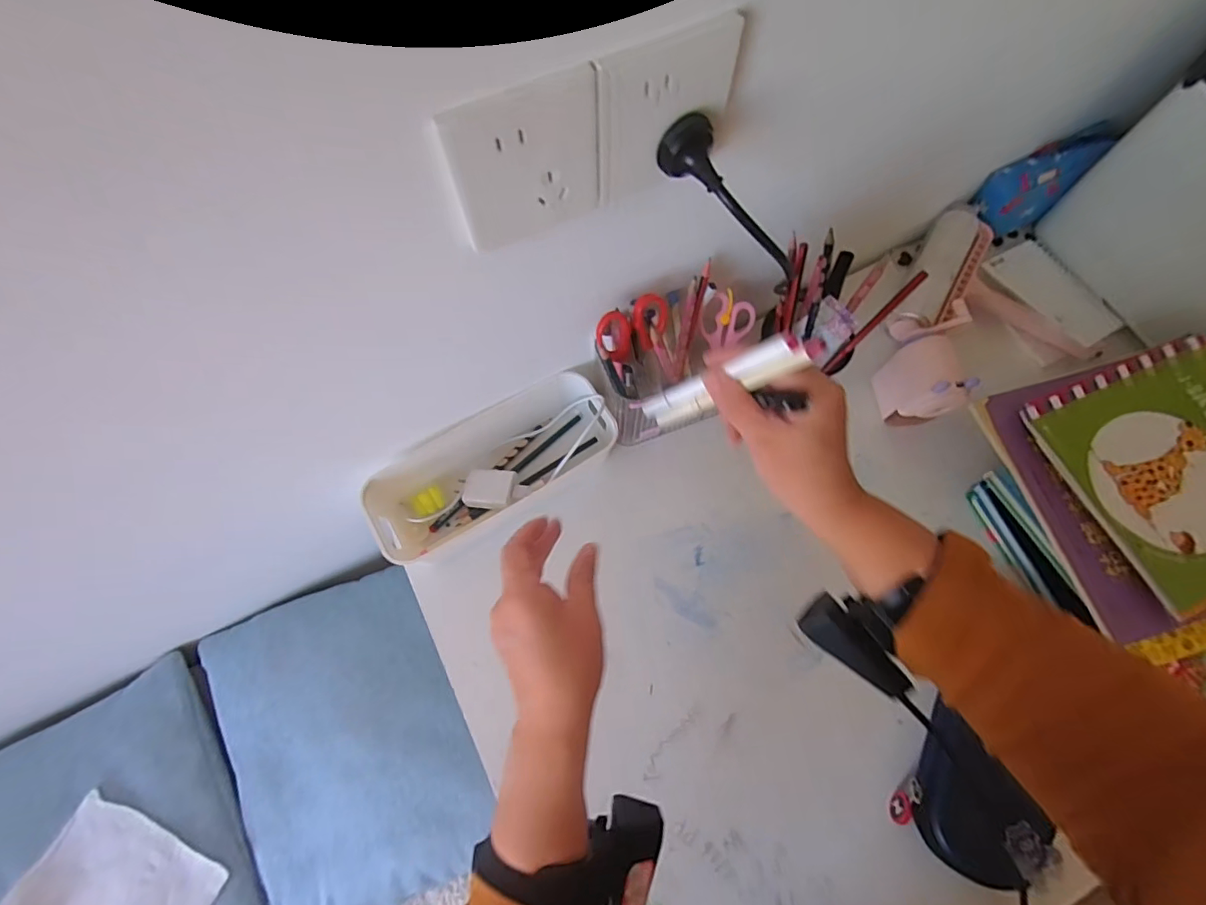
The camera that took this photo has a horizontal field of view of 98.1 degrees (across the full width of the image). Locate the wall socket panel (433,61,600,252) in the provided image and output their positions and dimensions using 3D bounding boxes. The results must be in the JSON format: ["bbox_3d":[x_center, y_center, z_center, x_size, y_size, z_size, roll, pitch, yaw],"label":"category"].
[{"bbox_3d":[-0.042,-0.159,0.294,0.085,0.085,0.007,-26,72,-9],"label":"wall socket panel"}]

